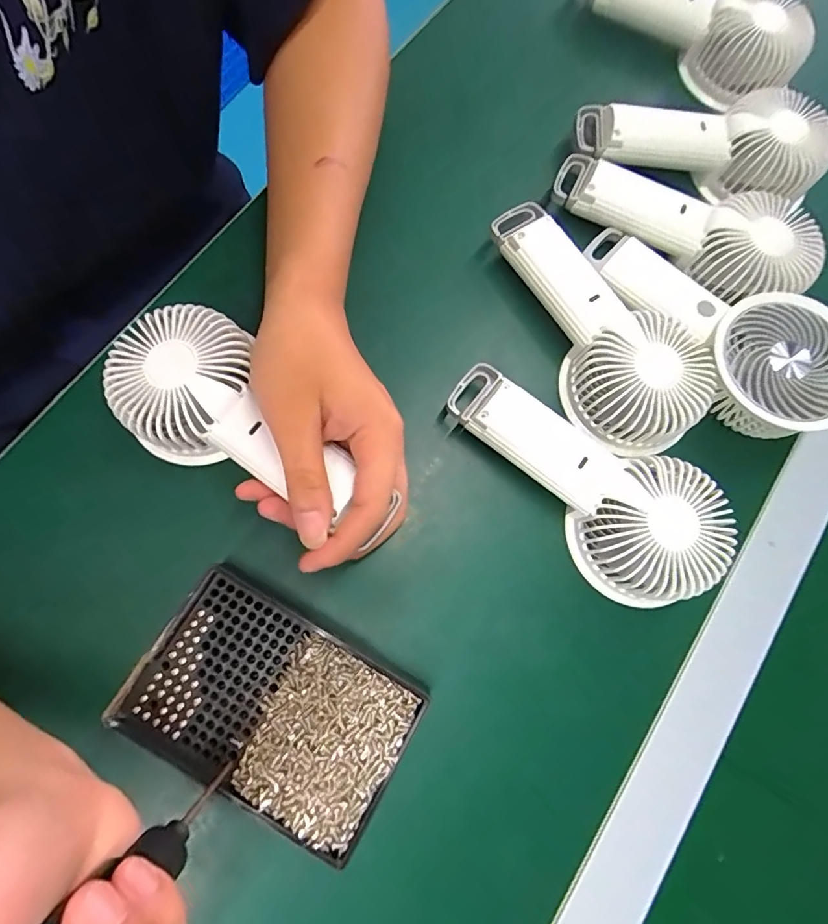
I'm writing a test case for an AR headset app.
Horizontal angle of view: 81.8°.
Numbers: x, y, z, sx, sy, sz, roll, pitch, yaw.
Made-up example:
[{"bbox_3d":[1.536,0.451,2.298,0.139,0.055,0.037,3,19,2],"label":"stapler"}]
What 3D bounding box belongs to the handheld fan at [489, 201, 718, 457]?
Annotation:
[{"bbox_3d":[0.121,-0.094,0.309,0.085,0.037,0.179,-21,75,-3],"label":"handheld fan"}]

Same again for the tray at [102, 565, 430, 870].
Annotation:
[{"bbox_3d":[-0.072,0.126,0.242,0.135,0.012,0.089,31,76,3],"label":"tray"}]

